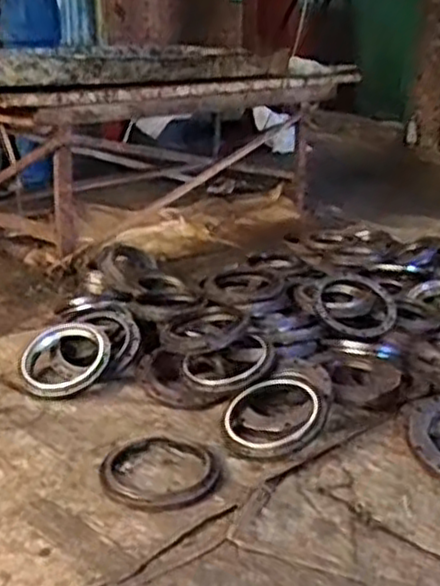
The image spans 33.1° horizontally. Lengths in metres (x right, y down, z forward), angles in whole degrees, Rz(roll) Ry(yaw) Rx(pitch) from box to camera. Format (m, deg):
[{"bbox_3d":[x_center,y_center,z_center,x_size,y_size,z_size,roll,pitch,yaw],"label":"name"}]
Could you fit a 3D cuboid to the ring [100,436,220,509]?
[{"bbox_3d":[-0.107,0.313,1.324,0.205,0.018,0.173,10,28,17],"label":"ring"}]

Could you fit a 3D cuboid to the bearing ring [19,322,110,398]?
[{"bbox_3d":[-0.330,0.143,1.577,0.193,0.028,0.157,-33,62,-15],"label":"bearing ring"}]

